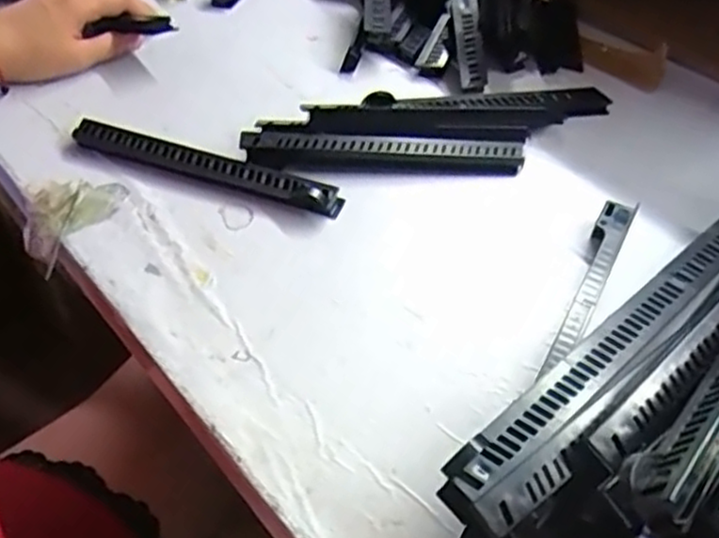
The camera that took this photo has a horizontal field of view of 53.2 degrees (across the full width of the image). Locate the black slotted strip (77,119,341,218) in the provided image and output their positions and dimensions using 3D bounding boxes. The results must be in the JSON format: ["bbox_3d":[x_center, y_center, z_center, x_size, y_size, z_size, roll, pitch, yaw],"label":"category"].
[{"bbox_3d":[-0.107,-0.068,0.486,0.194,0.015,0.021,16,47,12],"label":"black slotted strip"}]

